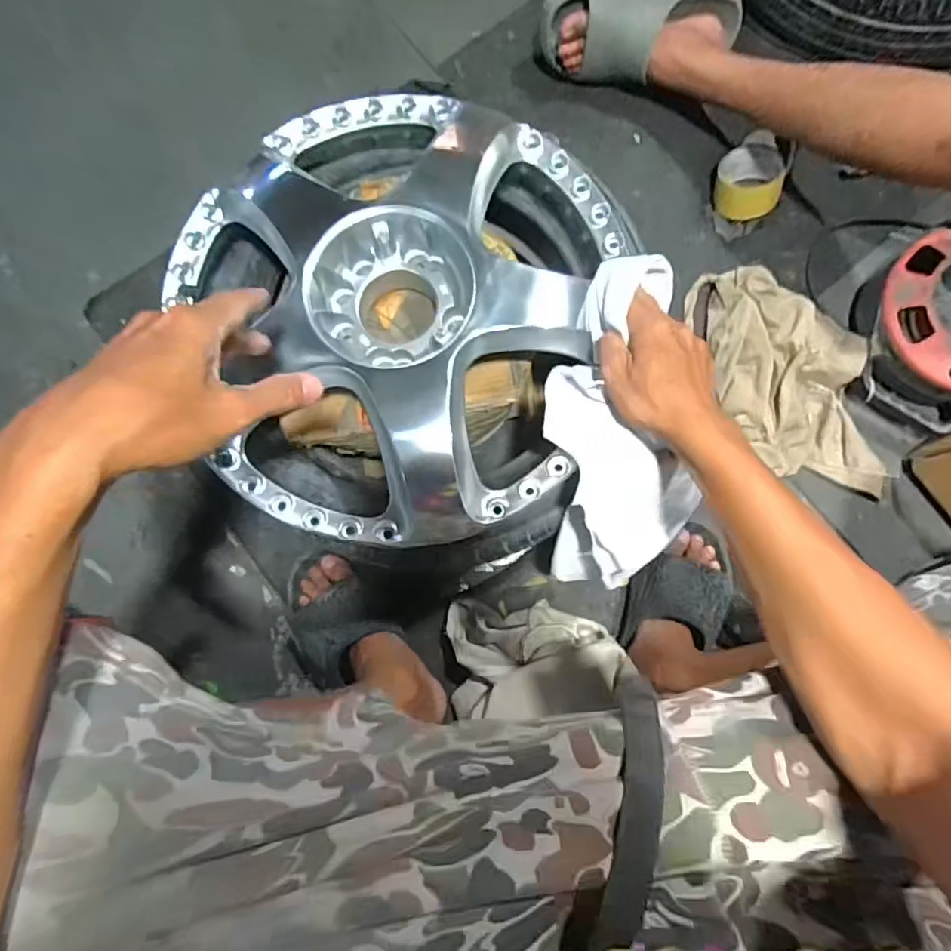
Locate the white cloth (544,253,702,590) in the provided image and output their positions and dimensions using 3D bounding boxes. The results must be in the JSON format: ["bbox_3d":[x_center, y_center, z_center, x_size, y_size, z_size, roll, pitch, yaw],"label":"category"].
[{"bbox_3d":[0.129,-0.045,0.507,0.130,0.055,0.285,-4,100,1],"label":"white cloth"}]

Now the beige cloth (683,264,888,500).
[{"bbox_3d":[0.403,-0.124,0.733,0.181,0.057,0.324,-13,81,-2],"label":"beige cloth"}]

